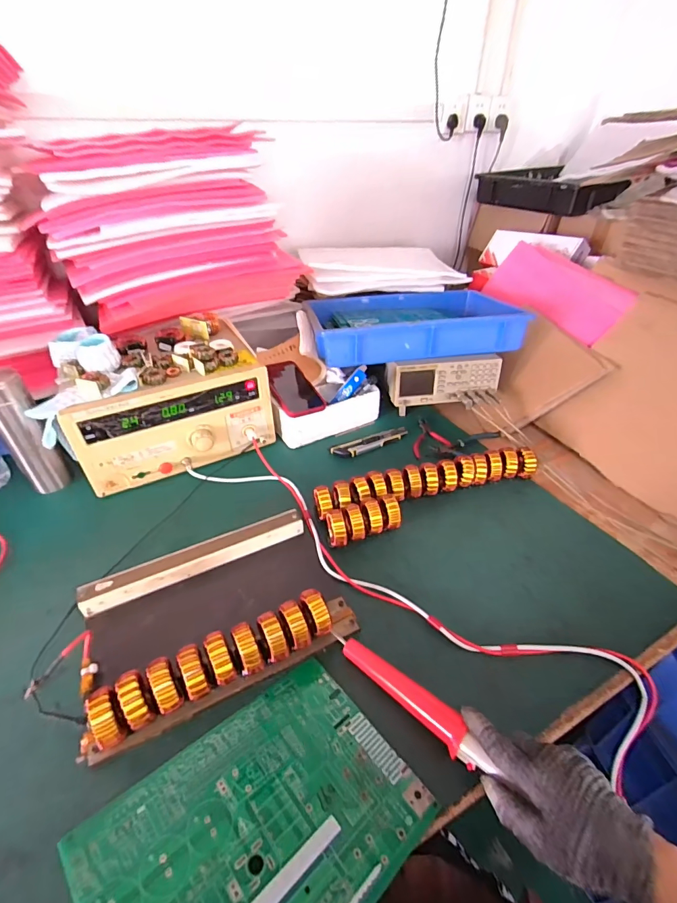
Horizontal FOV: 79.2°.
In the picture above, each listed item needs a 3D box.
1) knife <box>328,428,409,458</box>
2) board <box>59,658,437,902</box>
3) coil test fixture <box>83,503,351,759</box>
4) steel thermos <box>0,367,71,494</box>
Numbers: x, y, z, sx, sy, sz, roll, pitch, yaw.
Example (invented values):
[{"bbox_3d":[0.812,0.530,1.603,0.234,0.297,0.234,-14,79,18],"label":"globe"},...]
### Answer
[{"bbox_3d":[0.065,-0.019,0.802,0.163,0.013,0.040,-19,42,-22],"label":"knife"},{"bbox_3d":[-0.059,0.307,0.340,0.249,0.005,0.181,-16,39,-43],"label":"board"},{"bbox_3d":[-0.149,0.189,0.499,0.299,0.071,0.197,-18,42,-21],"label":"coil test fixture"},{"bbox_3d":[-0.496,-0.024,0.652,0.060,0.205,0.058,-29,47,-32],"label":"steel thermos"}]

